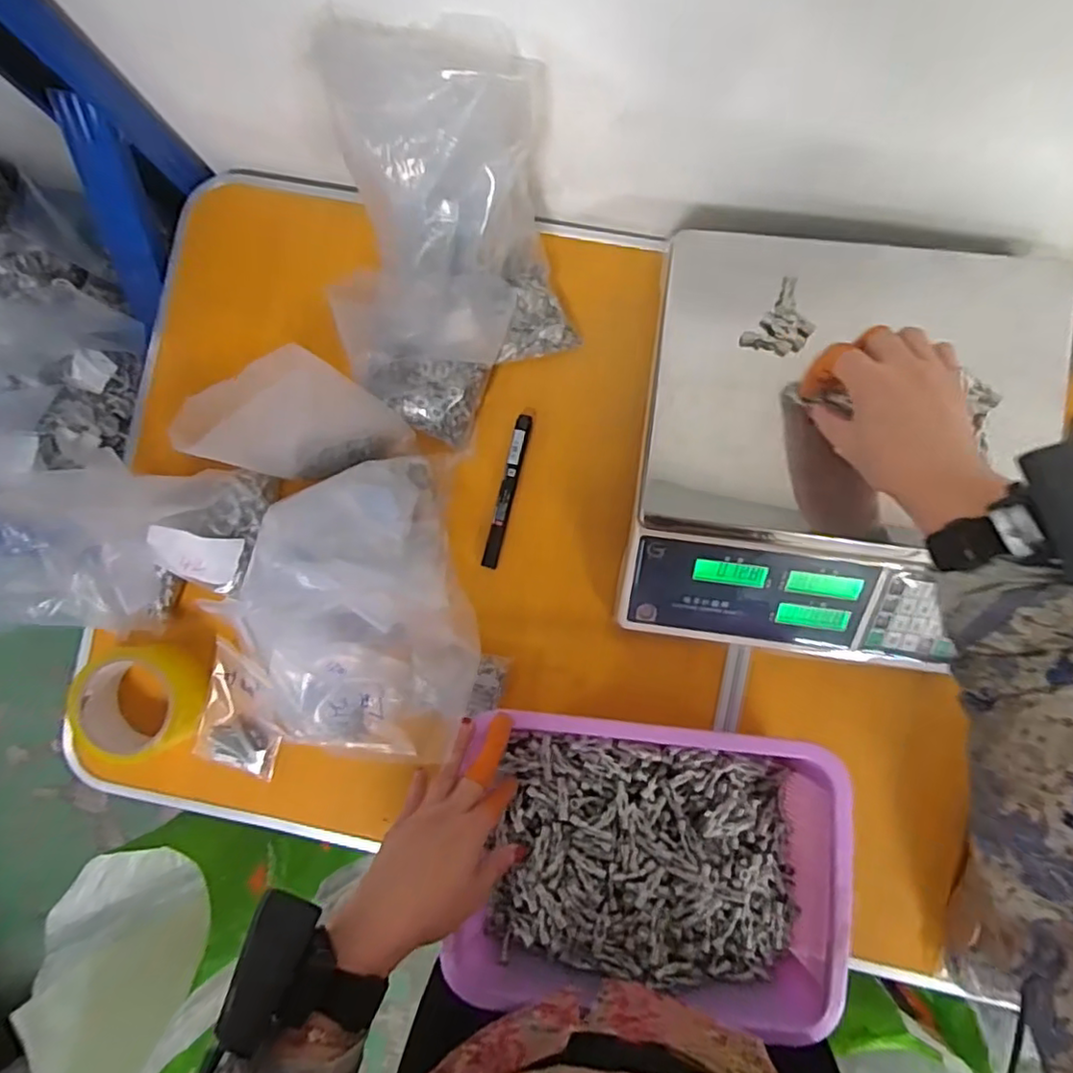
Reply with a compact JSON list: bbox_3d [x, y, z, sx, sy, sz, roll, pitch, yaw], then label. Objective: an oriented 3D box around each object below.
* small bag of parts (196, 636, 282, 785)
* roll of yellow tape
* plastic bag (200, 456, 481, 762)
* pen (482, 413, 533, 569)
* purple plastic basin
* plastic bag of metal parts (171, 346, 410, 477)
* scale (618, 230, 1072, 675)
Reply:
[{"bbox_3d":[-0.261,0.156,0.567,0.073,0.014,0.110,14,98,2],"label":"small bag of parts"},{"bbox_3d":[-0.347,0.143,0.563,0.121,0.055,0.103,-9,86,4],"label":"roll of yellow tape"},{"bbox_3d":[-0.147,0.061,0.532,0.195,0.116,0.256,10,88,5],"label":"plastic bag"},{"bbox_3d":[-0.027,-0.041,0.577,0.014,0.017,0.140,14,88,6],"label":"pen"},{"bbox_3d":[0.091,0.263,0.513,0.283,0.059,0.209,4,87,5],"label":"purple plastic basin"},{"bbox_3d":[-0.189,-0.087,0.501,0.134,0.188,0.050,-13,86,4],"label":"plastic bag of metal parts"},{"bbox_3d":[0.226,-0.057,0.512,0.278,0.115,0.302,9,87,5],"label":"scale"}]

